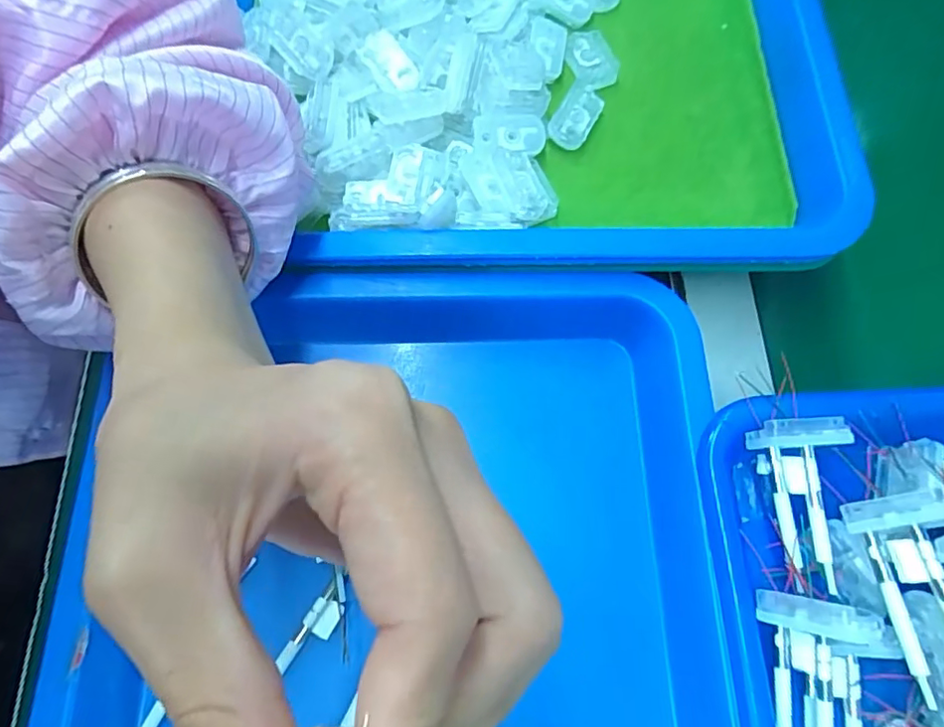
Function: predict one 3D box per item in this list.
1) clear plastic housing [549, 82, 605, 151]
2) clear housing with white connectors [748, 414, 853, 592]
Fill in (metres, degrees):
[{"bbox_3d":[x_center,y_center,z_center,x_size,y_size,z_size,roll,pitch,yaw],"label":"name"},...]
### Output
[{"bbox_3d":[0.057,-0.134,0.297,0.020,0.008,0.038,27,72,8],"label":"clear plastic housing"},{"bbox_3d":[0.132,0.054,0.219,0.032,0.016,0.064,-4,86,-2],"label":"clear housing with white connectors"}]

